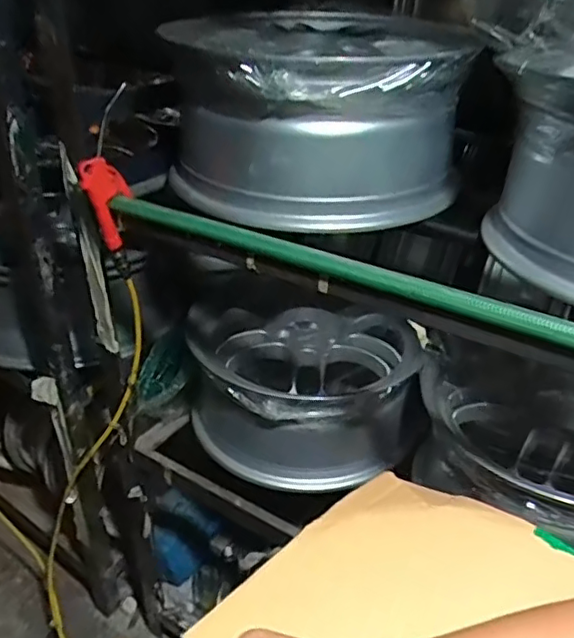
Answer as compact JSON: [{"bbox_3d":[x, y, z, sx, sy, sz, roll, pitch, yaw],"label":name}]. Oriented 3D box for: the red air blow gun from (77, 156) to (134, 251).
[{"bbox_3d":[-0.253,-0.162,0.847,0.063,0.132,0.021,-1,32,-5],"label":"red air blow gun"}]

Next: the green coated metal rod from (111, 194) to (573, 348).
[{"bbox_3d":[0.110,-0.043,0.646,0.810,0.026,0.025,21,37,27],"label":"green coated metal rod"}]

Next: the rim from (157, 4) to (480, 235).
[{"bbox_3d":[0.059,-0.326,0.930,0.391,0.218,0.461,7,32,9],"label":"rim"}]

